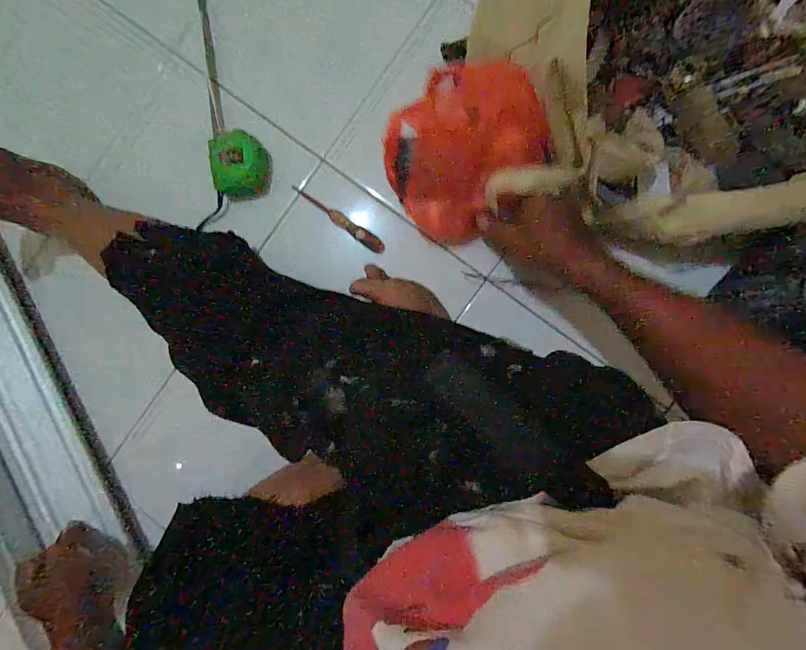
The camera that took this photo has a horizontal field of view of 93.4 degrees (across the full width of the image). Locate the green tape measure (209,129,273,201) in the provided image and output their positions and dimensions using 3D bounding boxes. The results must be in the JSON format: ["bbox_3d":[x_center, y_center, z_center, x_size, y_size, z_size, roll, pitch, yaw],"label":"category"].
[{"bbox_3d":[-0.234,-0.231,0.548,0.076,0.027,0.093,3,90,3],"label":"green tape measure"}]

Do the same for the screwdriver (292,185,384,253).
[{"bbox_3d":[-0.097,-0.154,0.546,0.163,0.025,0.018,35,92,2],"label":"screwdriver"}]

